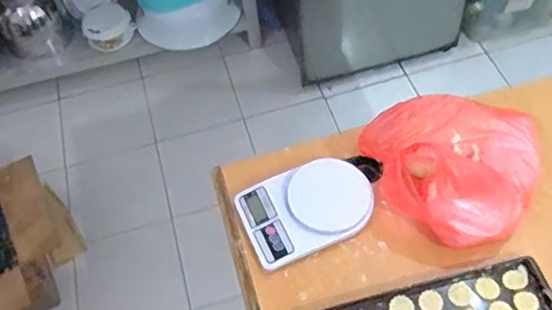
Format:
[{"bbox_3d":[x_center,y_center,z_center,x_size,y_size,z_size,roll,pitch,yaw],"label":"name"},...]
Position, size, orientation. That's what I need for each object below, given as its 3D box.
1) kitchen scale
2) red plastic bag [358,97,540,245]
[{"bbox_3d":[0.046,0.077,0.870,0.193,0.029,0.136,-20,57,-8],"label":"kitchen scale"},{"bbox_3d":[0.281,-0.010,0.851,0.249,0.126,0.243,-24,57,-11],"label":"red plastic bag"}]

